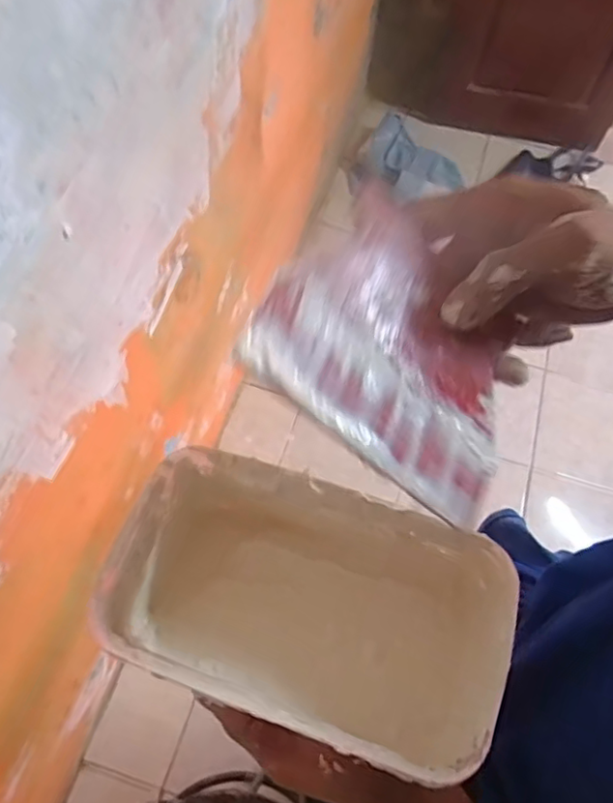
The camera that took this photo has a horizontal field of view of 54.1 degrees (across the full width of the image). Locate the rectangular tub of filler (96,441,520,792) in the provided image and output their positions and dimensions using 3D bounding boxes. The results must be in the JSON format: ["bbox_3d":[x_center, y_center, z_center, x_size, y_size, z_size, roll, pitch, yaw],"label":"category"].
[{"bbox_3d":[0.000,0.099,0.301,0.189,0.069,0.106,18,62,7],"label":"rectangular tub of filler"}]

